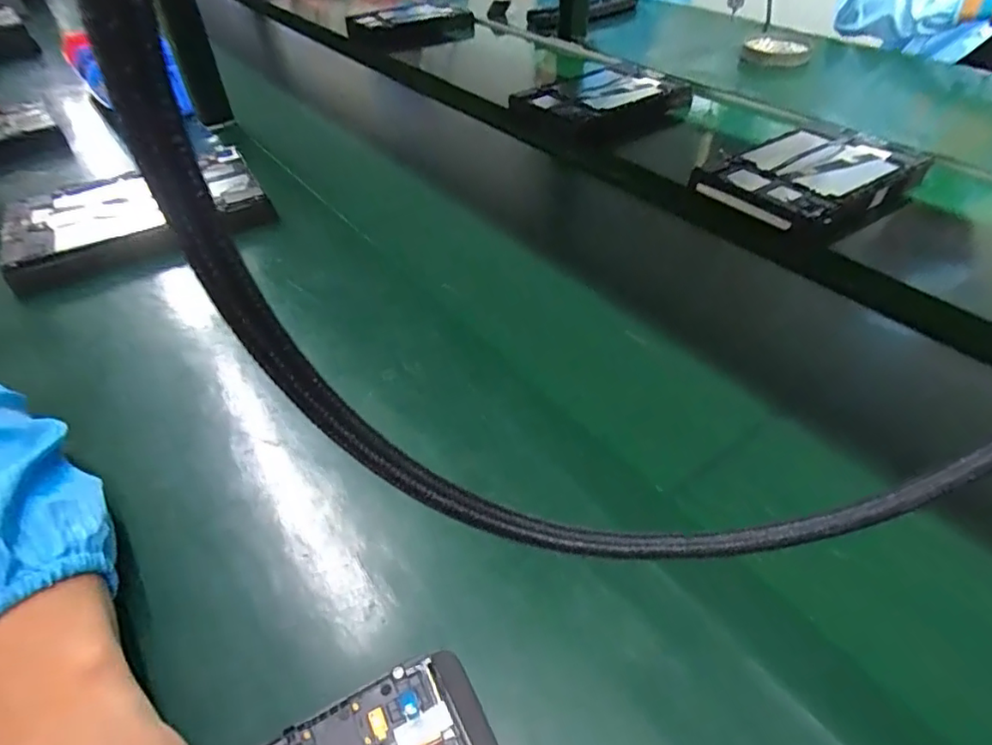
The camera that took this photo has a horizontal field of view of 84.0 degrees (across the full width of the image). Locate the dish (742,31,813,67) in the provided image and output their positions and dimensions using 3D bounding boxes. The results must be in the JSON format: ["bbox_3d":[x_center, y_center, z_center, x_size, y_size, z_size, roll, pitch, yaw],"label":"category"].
[{"bbox_3d":[0.492,-0.568,0.968,0.107,0.030,0.128,14,46,16],"label":"dish"}]

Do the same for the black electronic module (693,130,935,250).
[{"bbox_3d":[0.360,-0.218,0.638,0.225,0.045,0.162,-29,52,-21],"label":"black electronic module"}]

